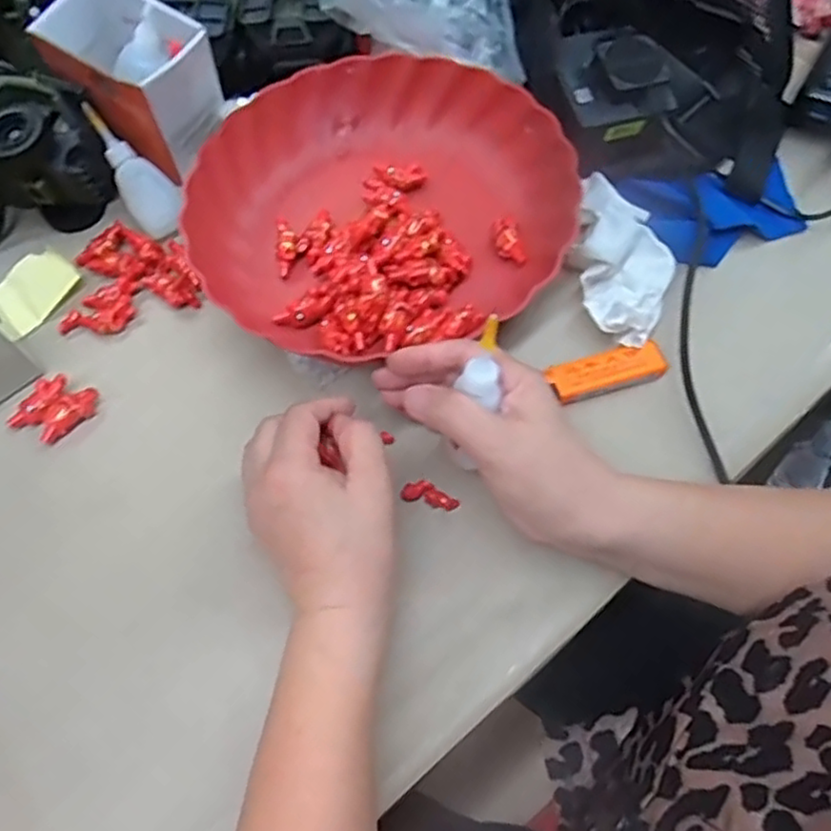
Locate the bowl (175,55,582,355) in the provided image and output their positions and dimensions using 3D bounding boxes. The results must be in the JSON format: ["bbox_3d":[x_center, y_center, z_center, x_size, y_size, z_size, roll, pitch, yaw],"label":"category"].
[{"bbox_3d":[-0.026,-0.138,0.448,0.236,0.059,0.217,-2,63,4],"label":"bowl"}]

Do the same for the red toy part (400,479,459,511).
[{"bbox_3d":[0.009,0.044,0.375,0.032,0.004,0.013,12,65,11],"label":"red toy part"}]

